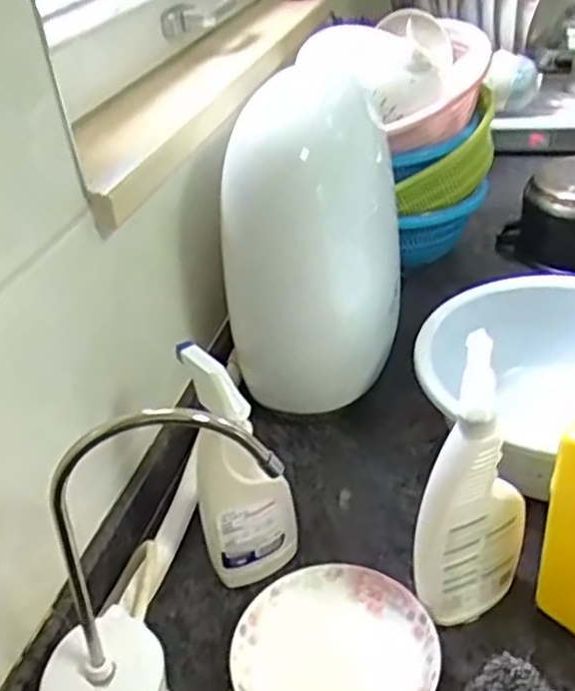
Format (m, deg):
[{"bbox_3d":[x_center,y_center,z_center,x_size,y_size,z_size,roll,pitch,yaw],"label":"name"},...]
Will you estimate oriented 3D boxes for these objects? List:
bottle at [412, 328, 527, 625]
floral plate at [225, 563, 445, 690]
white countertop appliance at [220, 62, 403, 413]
[{"bbox_3d":[0.150,0.123,0.594,0.085,0.273,0.048,-25,39,-25],"label":"bottle"},{"bbox_3d":[0.040,0.268,0.628,0.169,0.030,0.162,-4,35,3],"label":"floral plate"},{"bbox_3d":[0.044,-0.121,0.866,0.151,0.340,0.212,13,39,25],"label":"white countertop appliance"}]

